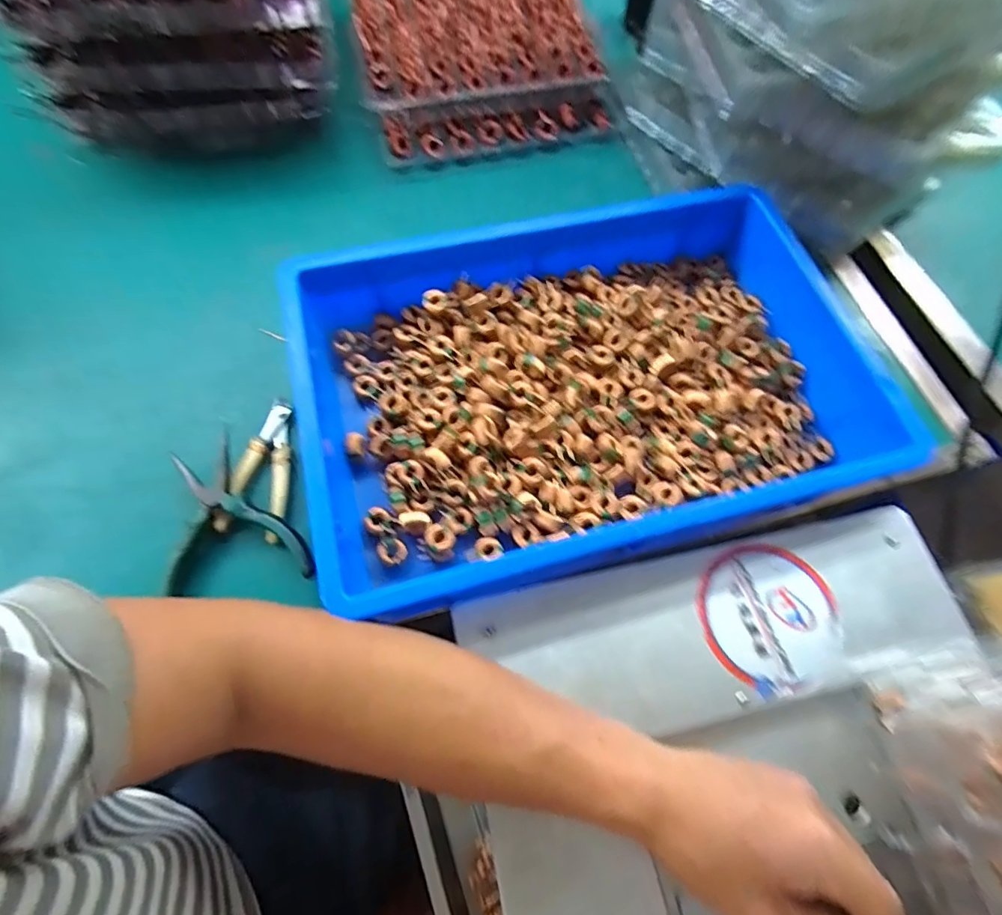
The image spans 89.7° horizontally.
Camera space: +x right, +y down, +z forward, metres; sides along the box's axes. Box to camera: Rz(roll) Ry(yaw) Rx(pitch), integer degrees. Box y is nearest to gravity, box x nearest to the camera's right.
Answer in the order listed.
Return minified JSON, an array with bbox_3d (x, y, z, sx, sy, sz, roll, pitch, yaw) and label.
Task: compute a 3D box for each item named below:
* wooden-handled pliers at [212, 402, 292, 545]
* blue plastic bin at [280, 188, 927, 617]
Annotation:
[{"bbox_3d":[-0.189,0.007,0.410,0.049,0.015,0.115,11,67,0],"label":"wooden-handled pliers"},{"bbox_3d":[0.073,-0.066,0.419,0.476,0.082,0.296,-14,69,-10],"label":"blue plastic bin"}]

